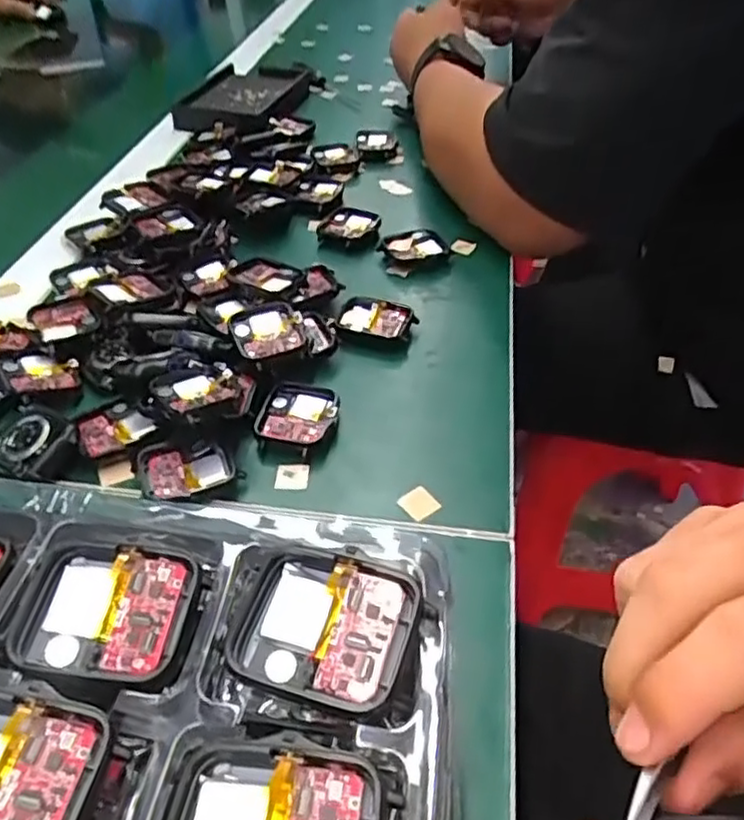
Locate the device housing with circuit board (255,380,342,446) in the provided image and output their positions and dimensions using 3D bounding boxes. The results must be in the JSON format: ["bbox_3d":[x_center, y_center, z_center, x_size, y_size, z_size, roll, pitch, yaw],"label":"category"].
[{"bbox_3d":[-0.037,0.002,0.350,0.038,0.007,0.040,7,43,8],"label":"device housing with circuit board"}]

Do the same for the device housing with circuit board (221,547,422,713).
[{"bbox_3d":[-0.012,0.053,0.168,0.042,0.011,0.036,13,44,15],"label":"device housing with circuit board"}]

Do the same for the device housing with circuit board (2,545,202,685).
[{"bbox_3d":[-0.070,0.052,0.179,0.041,0.008,0.036,6,43,8],"label":"device housing with circuit board"}]

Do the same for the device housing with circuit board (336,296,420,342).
[{"bbox_3d":[0.001,-0.054,0.416,0.048,0.011,0.035,12,44,14],"label":"device housing with circuit board"}]

